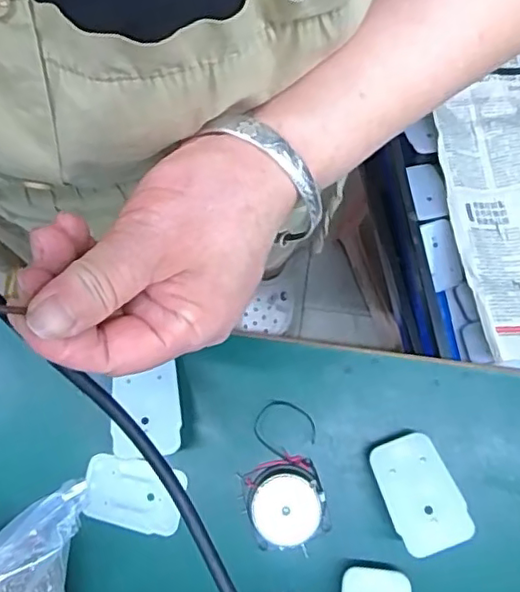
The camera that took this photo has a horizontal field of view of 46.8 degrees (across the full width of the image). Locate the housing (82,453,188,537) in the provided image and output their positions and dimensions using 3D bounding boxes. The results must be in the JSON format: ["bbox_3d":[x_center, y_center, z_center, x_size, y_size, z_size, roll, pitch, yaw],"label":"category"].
[{"bbox_3d":[-0.087,0.137,0.415,0.067,0.007,0.045,8,79,3],"label":"housing"}]

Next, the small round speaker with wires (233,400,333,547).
[{"bbox_3d":[0.016,0.136,0.394,0.051,0.033,0.053,0,79,1],"label":"small round speaker with wires"}]

